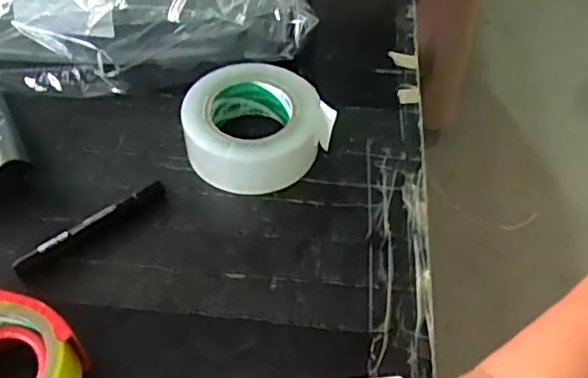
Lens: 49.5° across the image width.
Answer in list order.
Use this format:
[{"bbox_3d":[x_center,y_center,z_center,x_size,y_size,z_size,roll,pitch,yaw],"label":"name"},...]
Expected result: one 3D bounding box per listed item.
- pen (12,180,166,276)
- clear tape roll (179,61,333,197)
[{"bbox_3d":[-0.169,0.032,0.534,0.134,0.016,0.018,-35,56,-27],"label":"pen"},{"bbox_3d":[-0.041,-0.057,0.591,0.114,0.062,0.117,0,51,0],"label":"clear tape roll"}]

